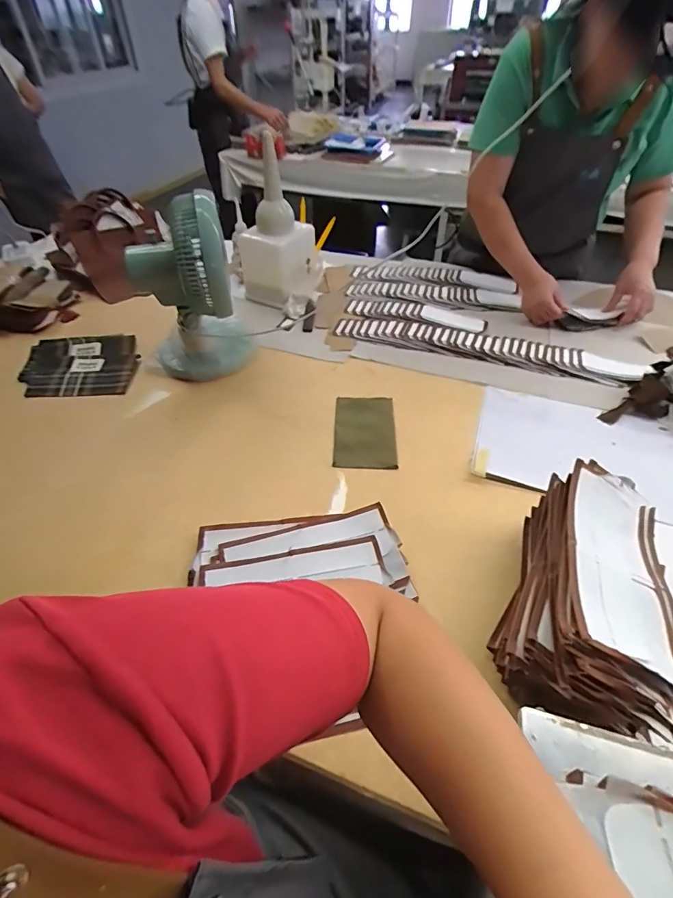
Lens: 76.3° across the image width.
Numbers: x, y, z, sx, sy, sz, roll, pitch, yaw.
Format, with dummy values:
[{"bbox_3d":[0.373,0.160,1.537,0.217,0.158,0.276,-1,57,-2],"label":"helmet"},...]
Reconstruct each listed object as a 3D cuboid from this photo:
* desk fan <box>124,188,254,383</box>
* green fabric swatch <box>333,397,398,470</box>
[{"bbox_3d":[-0.294,-0.316,0.865,0.199,0.301,0.186,-19,48,-17],"label":"desk fan"},{"bbox_3d":[0.051,-0.034,0.783,0.109,0.011,0.184,-3,46,6],"label":"green fabric swatch"}]

